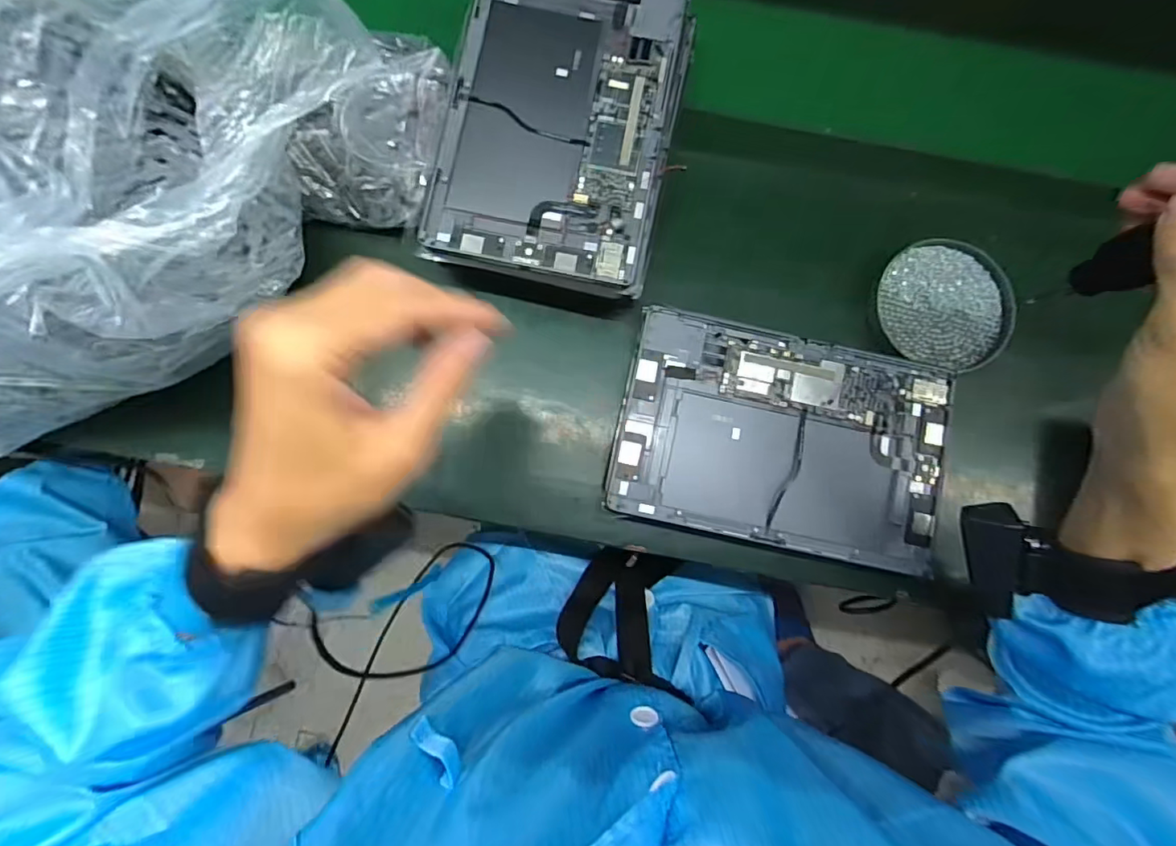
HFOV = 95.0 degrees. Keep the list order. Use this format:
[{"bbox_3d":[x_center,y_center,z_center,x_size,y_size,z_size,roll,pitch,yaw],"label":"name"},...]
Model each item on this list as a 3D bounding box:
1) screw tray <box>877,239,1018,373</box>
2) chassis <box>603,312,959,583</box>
[{"bbox_3d":[0.341,-0.114,0.524,0.131,0.036,0.118,-2,80,-2],"label":"screw tray"},{"bbox_3d":[0.167,0.013,0.454,0.277,0.017,0.175,13,81,-2],"label":"chassis"}]

